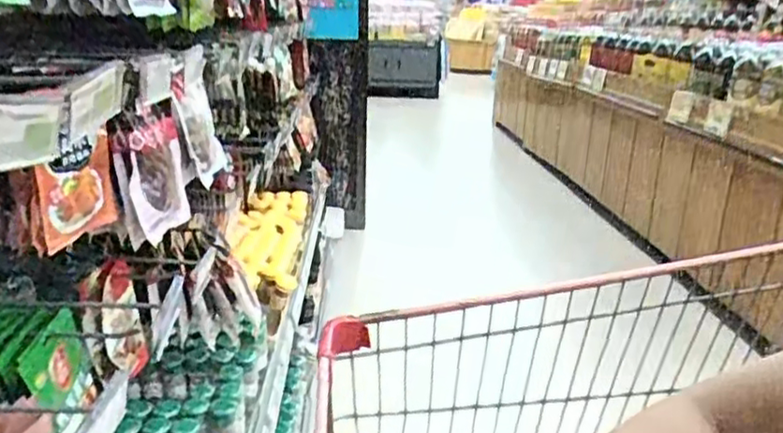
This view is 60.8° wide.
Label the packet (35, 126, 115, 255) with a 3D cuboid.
[{"bbox_3d":[-0.336,-0.033,0.723,0.013,0.105,0.125,5,18,8],"label":"packet"}]

